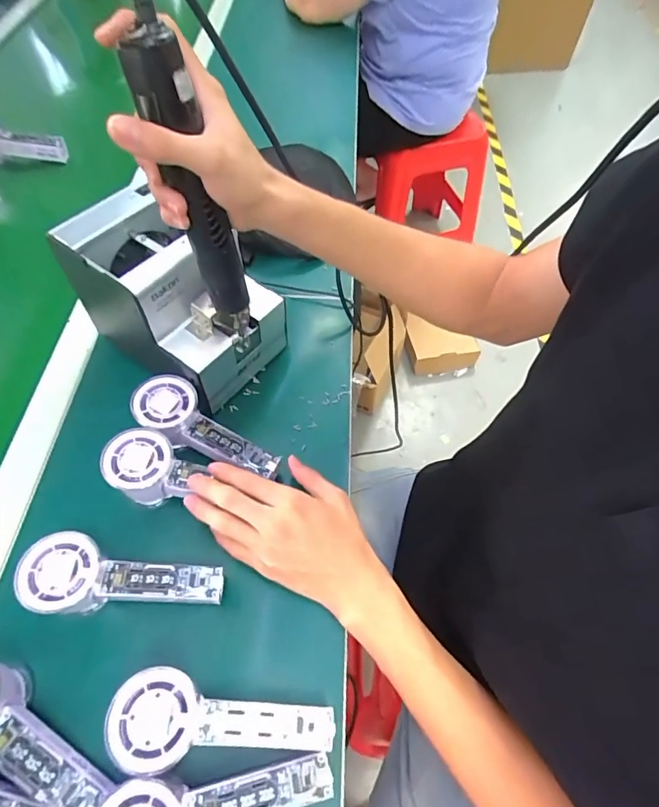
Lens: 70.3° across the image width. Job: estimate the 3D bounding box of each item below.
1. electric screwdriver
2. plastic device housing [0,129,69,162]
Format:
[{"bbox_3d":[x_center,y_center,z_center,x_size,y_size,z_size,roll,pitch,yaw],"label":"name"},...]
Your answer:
[{"bbox_3d":[-0.097,-0.140,0.360,0.032,0.235,0.046,-30,50,-18],"label":"electric screwdriver"},{"bbox_3d":[-0.491,-0.406,0.723,0.156,0.060,0.037,8,57,5],"label":"plastic device housing"}]

